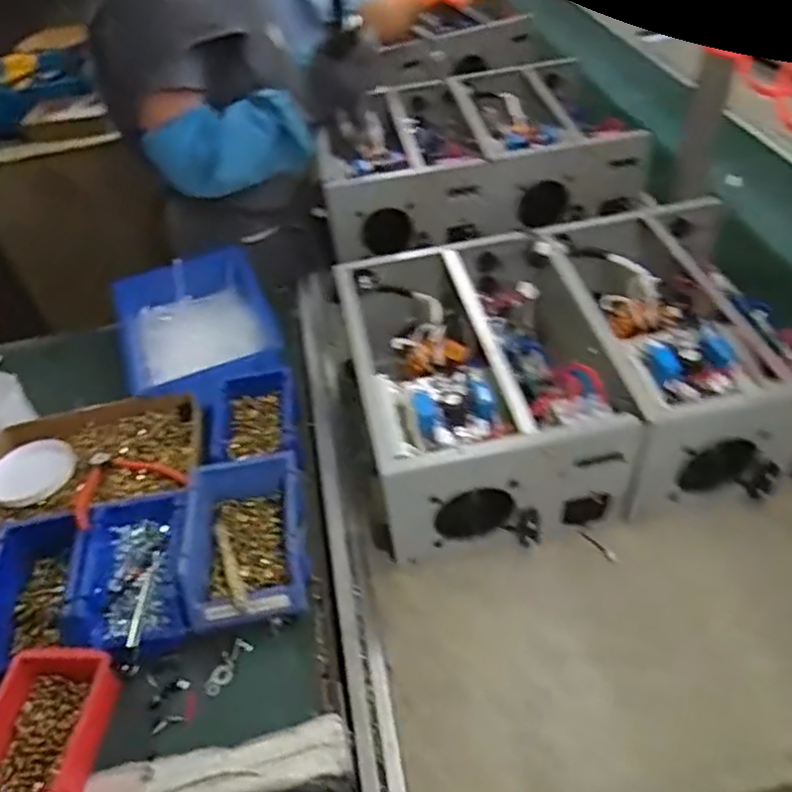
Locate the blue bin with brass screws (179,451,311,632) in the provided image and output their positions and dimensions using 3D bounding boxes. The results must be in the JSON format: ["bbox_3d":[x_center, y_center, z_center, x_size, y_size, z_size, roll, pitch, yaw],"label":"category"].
[{"bbox_3d":[-0.162,0.164,0.750,0.127,0.083,0.190,-9,45,-1],"label":"blue bin with brass screws"}]

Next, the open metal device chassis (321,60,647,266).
[{"bbox_3d":[0.121,-0.459,1.243,0.530,0.141,0.418,-12,45,-3],"label":"open metal device chassis"}]

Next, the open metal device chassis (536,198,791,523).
[{"bbox_3d":[0.353,-0.066,0.852,0.271,0.205,0.386,-13,45,-4],"label":"open metal device chassis"}]

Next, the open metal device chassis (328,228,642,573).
[{"bbox_3d":[0.098,-0.014,0.844,0.295,0.184,0.393,-11,45,-2],"label":"open metal device chassis"}]

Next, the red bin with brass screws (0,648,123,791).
[{"bbox_3d":[-0.330,0.318,0.631,0.099,0.056,0.143,1,46,9],"label":"red bin with brass screws"}]

